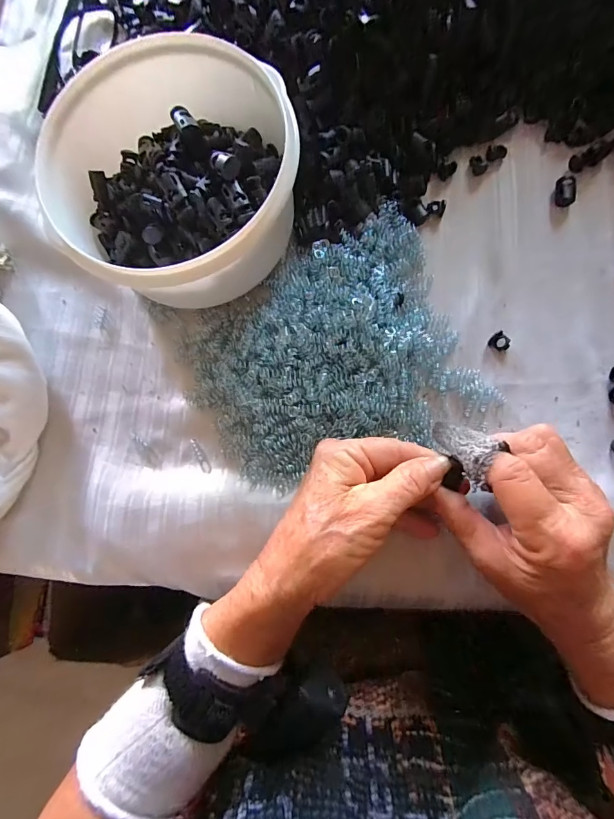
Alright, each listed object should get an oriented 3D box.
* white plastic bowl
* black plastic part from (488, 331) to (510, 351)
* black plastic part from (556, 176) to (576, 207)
[{"bbox_3d":[-0.090,-0.153,0.269,0.157,0.091,0.170,-1,79,3],"label":"white plastic bowl"},{"bbox_3d":[0.140,-0.049,0.283,0.014,0.005,0.013,-1,81,4],"label":"black plastic part"},{"bbox_3d":[0.198,-0.166,0.297,0.013,0.007,0.022,4,82,5],"label":"black plastic part"}]

